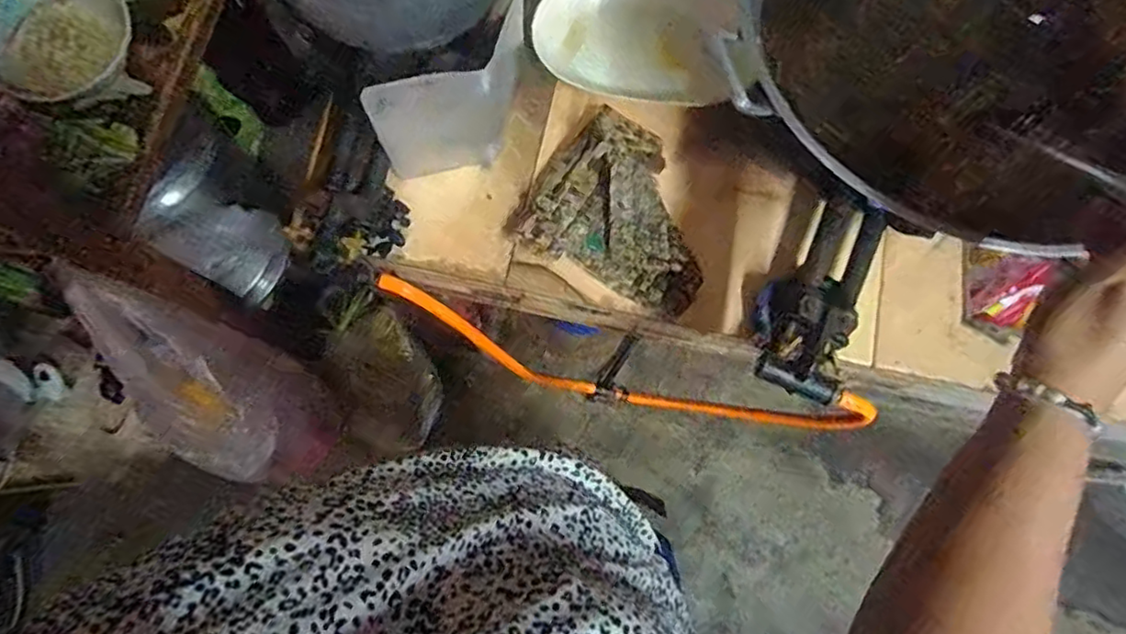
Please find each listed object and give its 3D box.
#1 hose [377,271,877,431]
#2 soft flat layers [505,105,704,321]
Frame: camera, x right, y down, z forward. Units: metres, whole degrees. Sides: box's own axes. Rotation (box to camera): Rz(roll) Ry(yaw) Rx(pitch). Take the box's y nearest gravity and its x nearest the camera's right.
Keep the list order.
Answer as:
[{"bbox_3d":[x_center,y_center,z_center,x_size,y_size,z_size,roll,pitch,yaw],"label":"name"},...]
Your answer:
[{"bbox_3d":[0.063,0.071,0.763,0.518,0.310,0.047,15,78,4],"label":"hose"},{"bbox_3d":[0.068,-0.129,0.667,0.208,0.064,0.189,23,79,5],"label":"soft flat layers"}]

